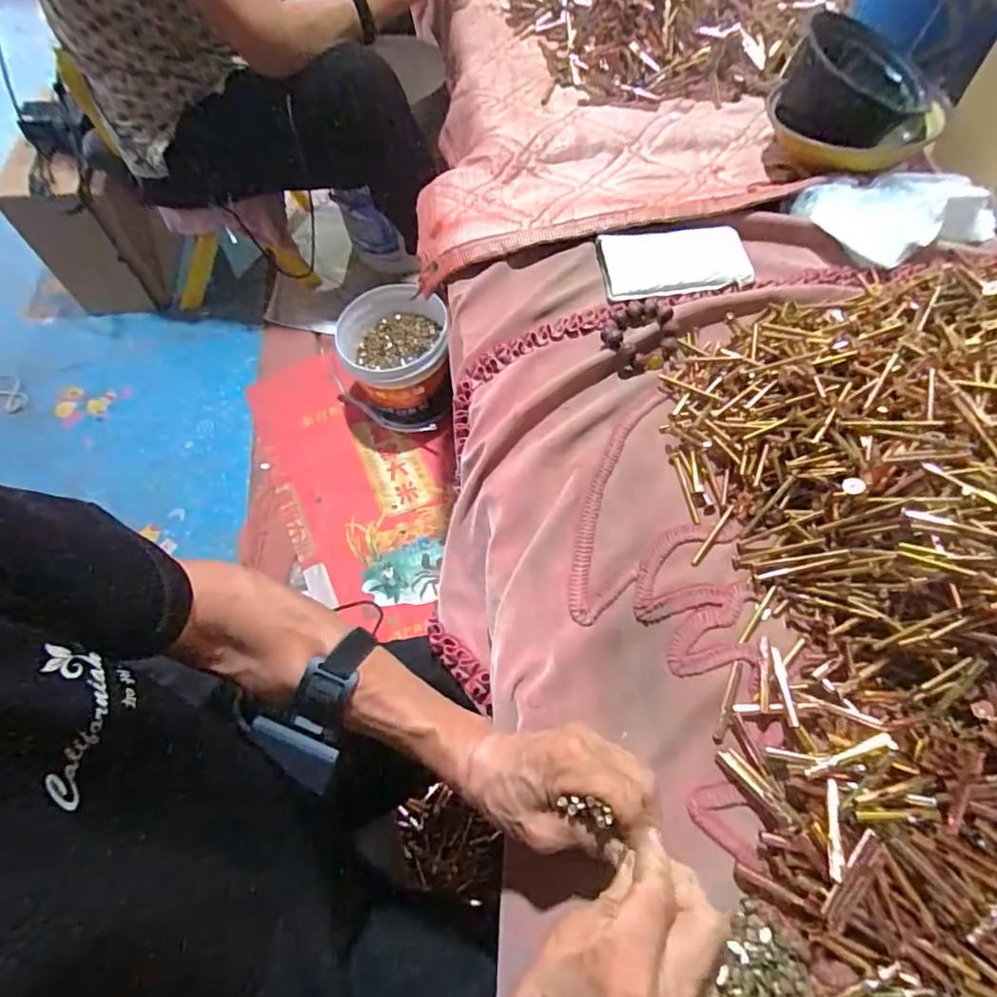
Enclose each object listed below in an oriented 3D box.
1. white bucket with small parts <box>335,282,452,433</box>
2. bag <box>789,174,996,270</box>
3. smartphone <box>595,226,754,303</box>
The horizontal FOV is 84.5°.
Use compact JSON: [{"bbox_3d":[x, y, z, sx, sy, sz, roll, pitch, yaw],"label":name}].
[{"bbox_3d":[-0.206,-0.261,1.077,0.215,0.198,0.212,-1,64,3],"label":"white bucket with small parts"},{"bbox_3d":[0.458,-0.316,0.615,0.235,0.043,0.093,7,64,7],"label":"bag"},{"bbox_3d":[0.199,-0.266,0.618,0.161,0.012,0.086,-6,64,0],"label":"smartphone"}]

